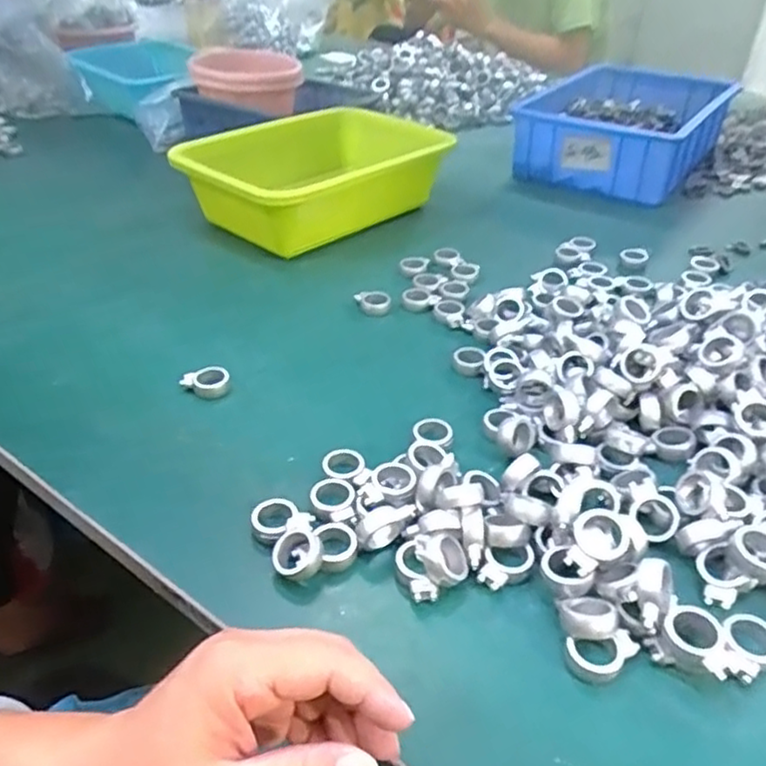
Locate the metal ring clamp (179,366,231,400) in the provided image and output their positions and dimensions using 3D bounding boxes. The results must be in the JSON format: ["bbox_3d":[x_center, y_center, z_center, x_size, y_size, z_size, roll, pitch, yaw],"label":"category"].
[{"bbox_3d":[-0.126,0.000,0.473,0.033,0.009,0.026,-9,37,-9],"label":"metal ring clamp"}]

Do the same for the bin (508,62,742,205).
[{"bbox_3d":[0.317,-0.339,0.883,0.207,0.082,0.292,22,42,26],"label":"bin"}]

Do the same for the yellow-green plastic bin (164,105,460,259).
[{"bbox_3d":[-0.072,-0.210,0.706,0.275,0.095,0.181,-28,45,-32],"label":"yellow-green plastic bin"}]

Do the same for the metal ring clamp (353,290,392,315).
[{"bbox_3d":[-0.009,-0.069,0.578,0.031,0.018,0.026,-2,36,-1],"label":"metal ring clamp"}]

